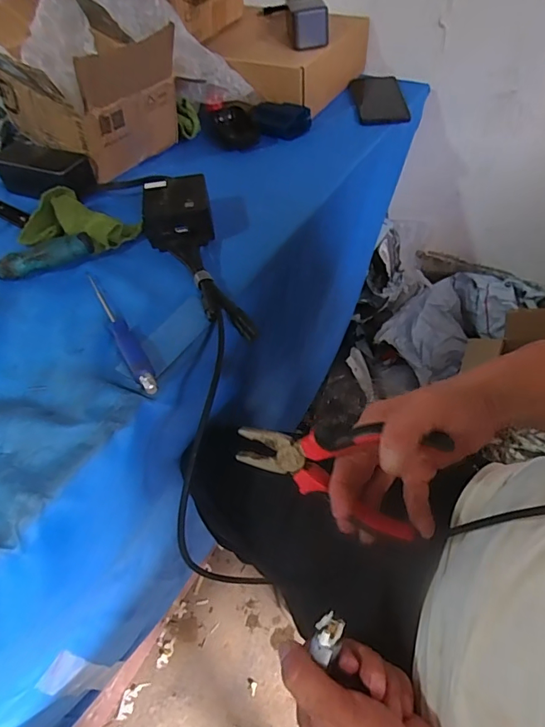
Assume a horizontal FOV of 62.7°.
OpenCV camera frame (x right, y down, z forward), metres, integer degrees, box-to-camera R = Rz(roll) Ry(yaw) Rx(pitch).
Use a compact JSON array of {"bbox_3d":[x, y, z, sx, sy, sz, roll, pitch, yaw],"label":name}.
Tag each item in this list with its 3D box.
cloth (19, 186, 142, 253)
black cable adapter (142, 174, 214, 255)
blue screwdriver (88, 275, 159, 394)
[{"bbox_3d":[-0.233,-0.168,0.534,0.131,0.032,0.075,17,53,18],"label":"cloth"},{"bbox_3d":[-0.111,-0.174,0.522,0.078,0.047,0.087,-11,50,-4],"label":"black cable adapter"},{"bbox_3d":[-0.149,-0.035,0.433,0.016,0.012,0.183,-26,52,-17],"label":"blue screwdriver"}]

